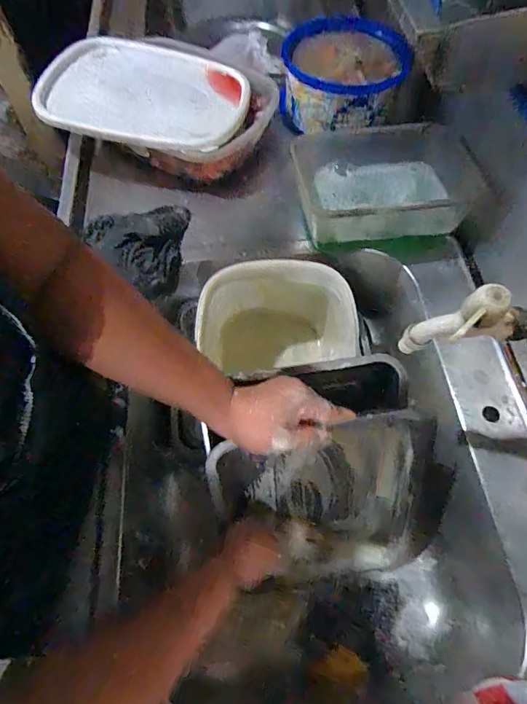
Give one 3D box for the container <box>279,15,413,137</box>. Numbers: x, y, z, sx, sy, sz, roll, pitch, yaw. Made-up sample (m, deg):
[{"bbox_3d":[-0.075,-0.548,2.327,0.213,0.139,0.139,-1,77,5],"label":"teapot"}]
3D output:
[{"bbox_3d":[0.151,-0.528,0.763,0.216,0.103,0.242,16,64,8],"label":"container"}]

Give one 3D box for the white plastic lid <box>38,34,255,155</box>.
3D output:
[{"bbox_3d":[-0.200,-0.450,0.706,0.337,0.041,0.258,11,64,5],"label":"white plastic lid"}]

